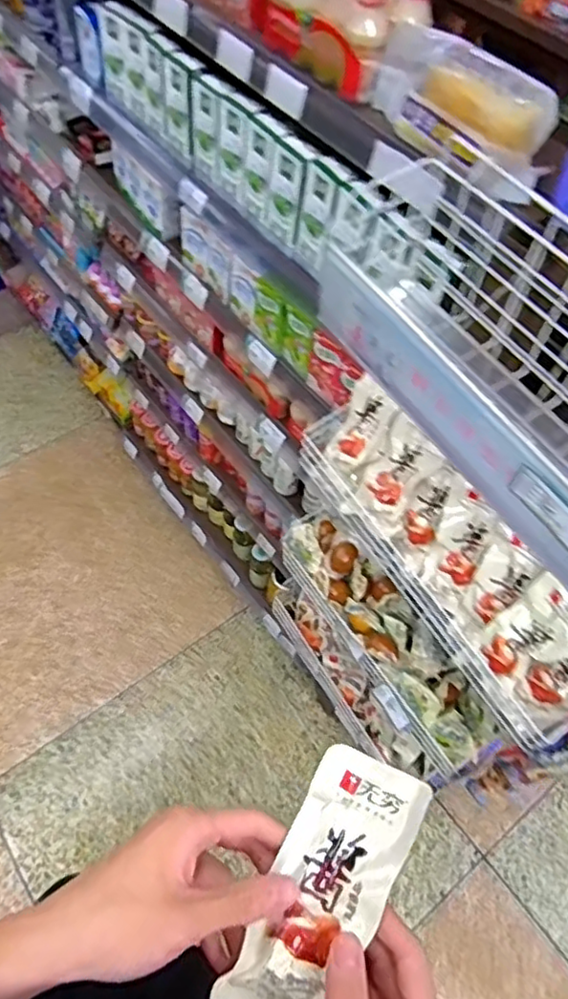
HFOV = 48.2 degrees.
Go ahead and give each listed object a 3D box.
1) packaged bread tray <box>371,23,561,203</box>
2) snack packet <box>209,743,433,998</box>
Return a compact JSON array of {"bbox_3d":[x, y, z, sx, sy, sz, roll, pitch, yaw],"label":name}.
[{"bbox_3d":[0.173,-0.379,0.616,0.066,0.078,0.212,-25,63,-18],"label":"packaged bread tray"},{"bbox_3d":[0.025,0.229,0.375,0.068,0.020,0.153,20,61,31],"label":"snack packet"}]

